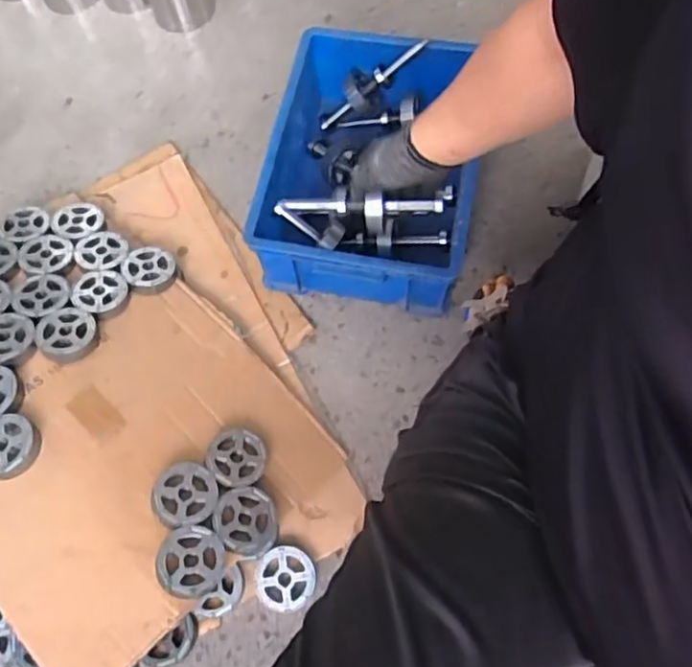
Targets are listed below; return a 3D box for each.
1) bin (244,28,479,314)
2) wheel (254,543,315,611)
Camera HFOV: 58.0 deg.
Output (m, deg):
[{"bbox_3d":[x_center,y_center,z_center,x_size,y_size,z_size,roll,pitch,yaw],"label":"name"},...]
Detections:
[{"bbox_3d":[0.038,-0.259,0.951,0.295,0.179,0.407,9,69,7],"label":"bin"},{"bbox_3d":[-0.076,0.315,0.803,0.077,0.023,0.077,-12,68,-2],"label":"wheel"}]

